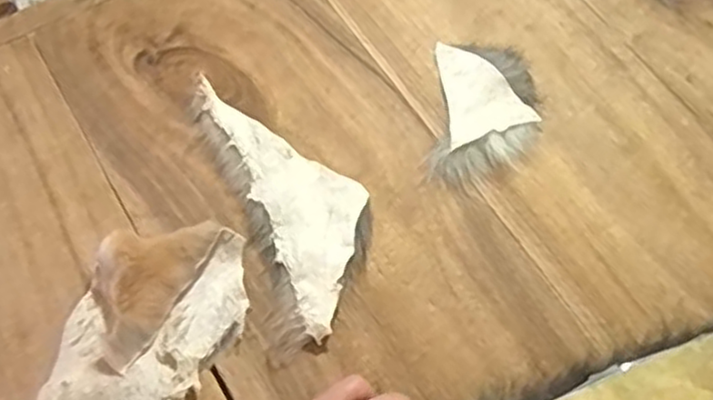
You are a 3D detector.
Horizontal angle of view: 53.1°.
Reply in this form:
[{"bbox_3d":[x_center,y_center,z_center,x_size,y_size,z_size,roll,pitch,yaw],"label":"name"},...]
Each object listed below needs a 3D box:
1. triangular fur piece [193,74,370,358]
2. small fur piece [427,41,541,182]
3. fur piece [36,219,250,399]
[{"bbox_3d":[-0.045,-0.005,0.512,0.087,0.014,0.212,-22,63,-8],"label":"triangular fur piece"},{"bbox_3d":[0.099,-0.070,0.543,0.079,0.022,0.119,4,62,5],"label":"small fur piece"},{"bbox_3d":[-0.133,0.077,0.456,0.100,0.032,0.148,18,65,12],"label":"fur piece"}]

